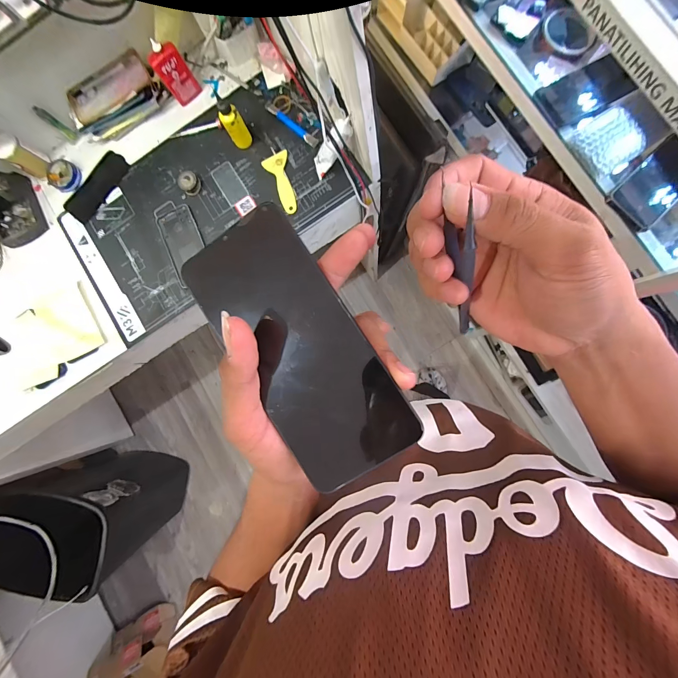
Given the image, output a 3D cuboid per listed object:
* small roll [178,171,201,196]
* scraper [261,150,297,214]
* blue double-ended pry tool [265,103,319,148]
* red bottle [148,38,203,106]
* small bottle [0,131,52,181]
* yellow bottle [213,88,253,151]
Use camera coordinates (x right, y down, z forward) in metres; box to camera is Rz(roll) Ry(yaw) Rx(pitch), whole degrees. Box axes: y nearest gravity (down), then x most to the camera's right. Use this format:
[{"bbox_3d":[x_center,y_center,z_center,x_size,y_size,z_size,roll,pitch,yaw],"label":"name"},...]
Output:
[{"bbox_3d":[-0.301,-0.314,0.642,0.038,0.025,0.042,-41,84,3],"label":"small roll"},{"bbox_3d":[-0.110,-0.308,0.632,0.051,0.008,0.121,-21,85,5],"label":"scraper"},{"bbox_3d":[-0.093,-0.420,0.624,0.129,0.007,0.017,41,92,7],"label":"blue double-ended pry tool"},{"bbox_3d":[-0.313,-0.506,0.607,0.054,0.105,0.020,-30,84,4],"label":"red bottle"},{"bbox_3d":[-0.638,-0.368,0.626,0.033,0.104,0.052,37,91,7],"label":"small bottle"},{"bbox_3d":[-0.198,-0.405,0.600,0.037,0.106,0.031,-31,84,4],"label":"yellow bottle"}]

